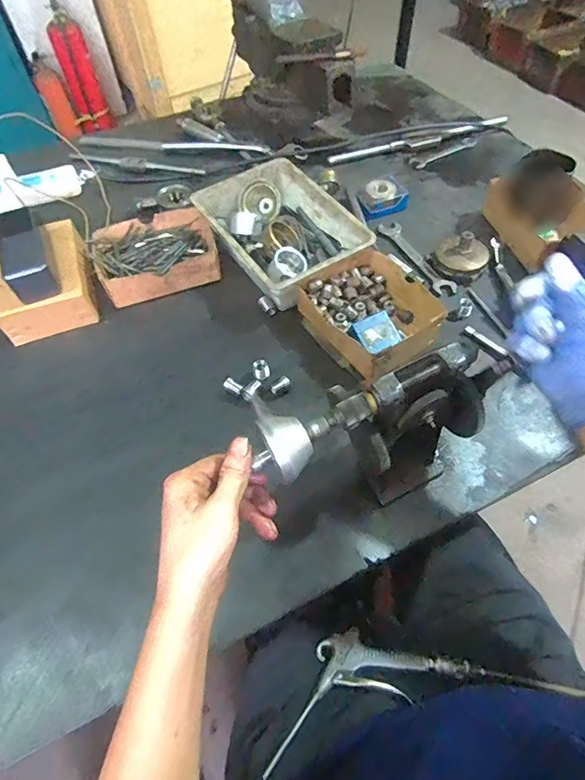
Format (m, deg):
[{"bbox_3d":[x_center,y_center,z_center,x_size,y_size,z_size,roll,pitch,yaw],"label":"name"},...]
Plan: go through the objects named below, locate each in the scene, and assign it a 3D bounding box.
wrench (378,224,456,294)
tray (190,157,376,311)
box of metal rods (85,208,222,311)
[{"bbox_3d":[0.191,-0.204,0.687,0.030,0.008,0.173,-24,59,-13],"label":"wrench"},{"bbox_3d":[-0.021,-0.239,0.668,0.168,0.062,0.247,-31,61,-17],"label":"tray"},{"bbox_3d":[-0.201,-0.205,0.668,0.170,0.041,0.142,-19,58,-10],"label":"box of metal rods"}]

